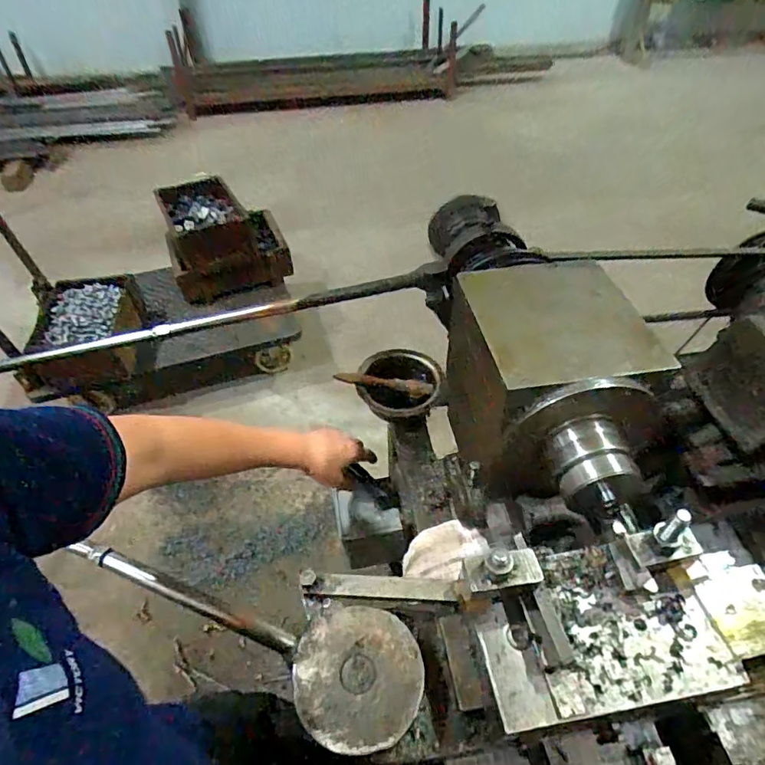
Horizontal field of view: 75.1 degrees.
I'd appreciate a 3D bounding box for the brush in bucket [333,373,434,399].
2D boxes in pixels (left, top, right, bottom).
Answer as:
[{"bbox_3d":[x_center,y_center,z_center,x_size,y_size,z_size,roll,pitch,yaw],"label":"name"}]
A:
[{"bbox_3d":[0.003,0.001,0.765,0.148,0.018,0.028,9,45,-11],"label":"brush in bucket"}]

